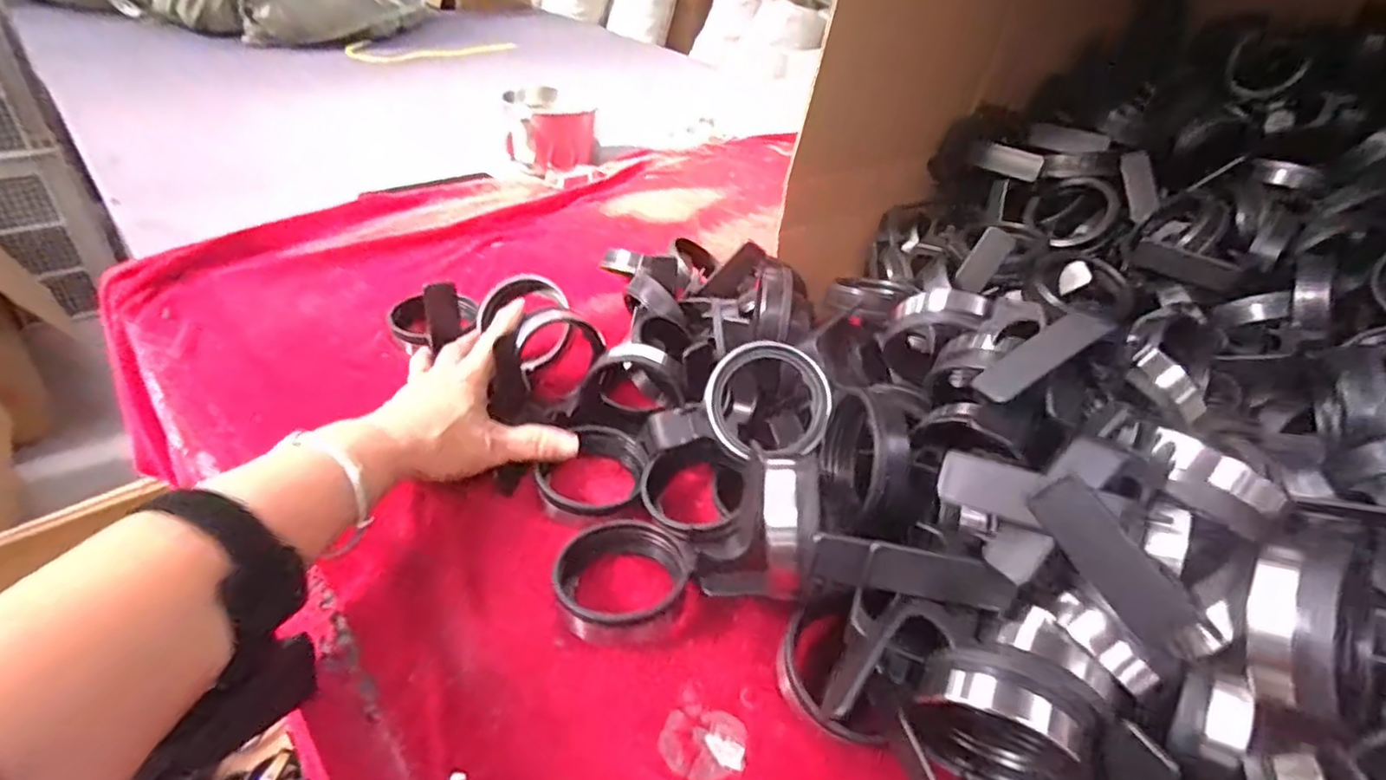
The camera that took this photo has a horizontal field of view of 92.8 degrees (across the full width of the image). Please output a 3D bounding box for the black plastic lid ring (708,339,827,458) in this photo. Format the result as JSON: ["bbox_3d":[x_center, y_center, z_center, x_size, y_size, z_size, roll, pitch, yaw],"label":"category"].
[{"bbox_3d":[0.043,0.005,0.384,0.070,0.015,0.066,0,82,0],"label":"black plastic lid ring"}]

